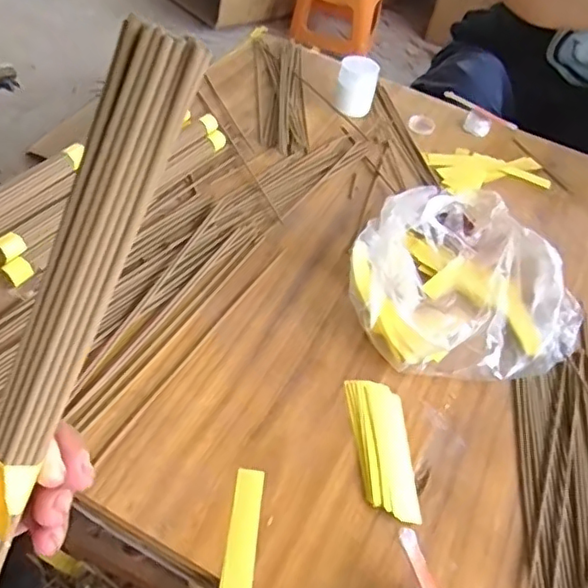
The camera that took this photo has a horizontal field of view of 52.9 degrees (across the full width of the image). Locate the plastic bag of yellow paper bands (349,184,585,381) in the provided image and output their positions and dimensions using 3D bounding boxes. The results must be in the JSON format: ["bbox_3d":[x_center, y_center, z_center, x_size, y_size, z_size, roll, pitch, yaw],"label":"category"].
[{"bbox_3d":[0.173,-0.022,0.590,0.229,0.094,0.208,-12,52,-21],"label":"plastic bag of yellow paper bands"}]

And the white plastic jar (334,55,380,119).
[{"bbox_3d":[0.089,-0.301,0.857,0.057,0.064,0.060,17,47,5],"label":"white plastic jar"}]

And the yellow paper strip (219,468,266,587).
[{"bbox_3d":[-0.037,0.181,0.429,0.023,0.004,0.112,9,47,-3],"label":"yellow paper strip"}]

